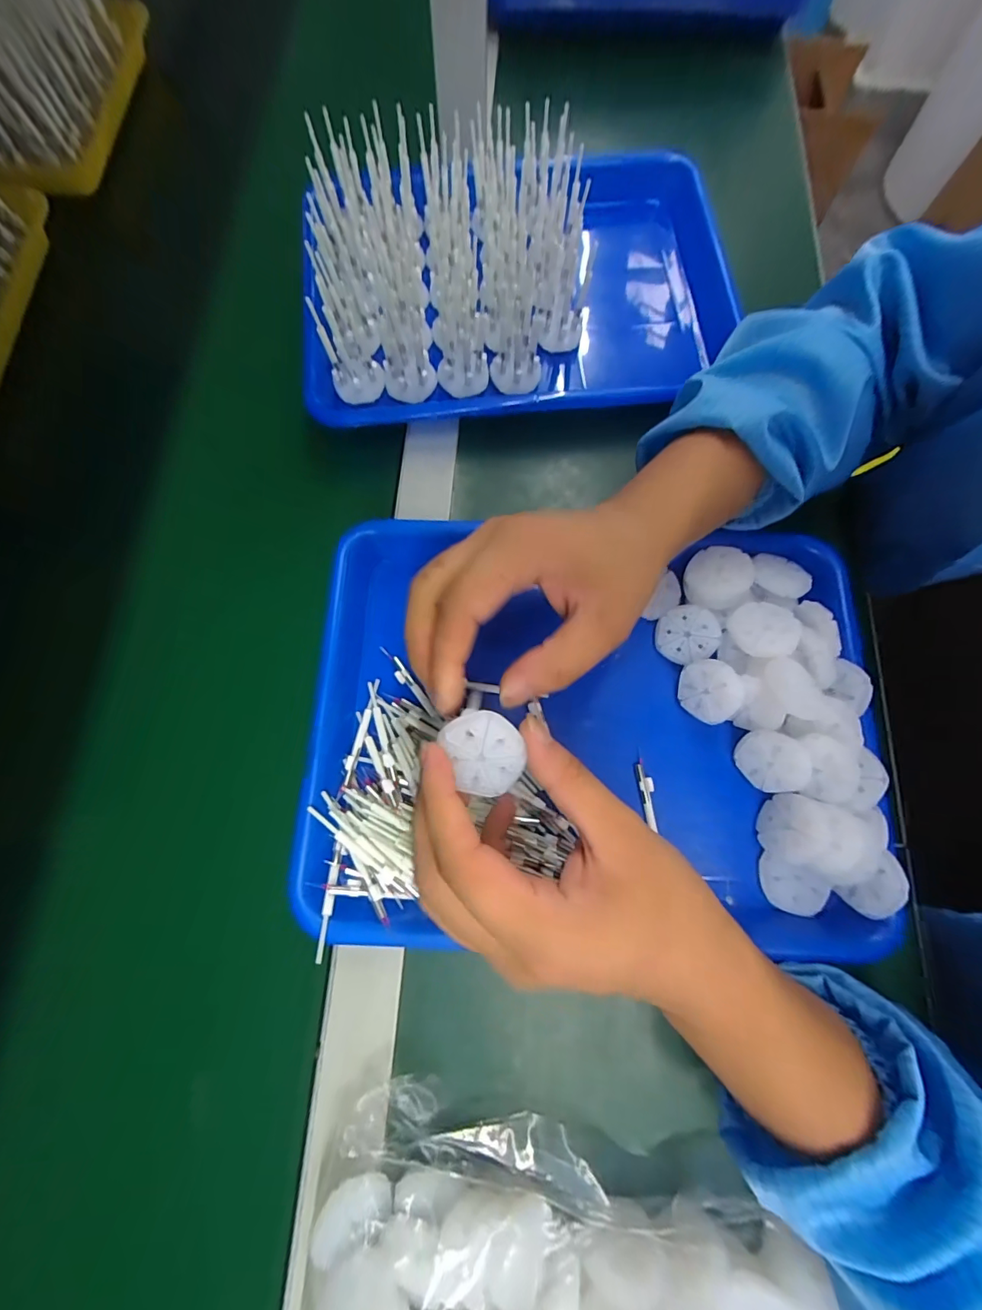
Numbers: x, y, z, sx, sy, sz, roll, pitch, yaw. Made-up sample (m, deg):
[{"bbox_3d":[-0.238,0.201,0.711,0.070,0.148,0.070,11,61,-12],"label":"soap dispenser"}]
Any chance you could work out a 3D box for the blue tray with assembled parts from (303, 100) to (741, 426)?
[{"bbox_3d":[0.028,-0.297,0.362,0.342,0.078,0.232,-7,75,-2],"label":"blue tray with assembled parts"}]

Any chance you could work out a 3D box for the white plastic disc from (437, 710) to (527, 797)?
[{"bbox_3d":[-0.002,0.042,0.200,0.031,0.004,0.036,-24,95,3],"label":"white plastic disc"}]

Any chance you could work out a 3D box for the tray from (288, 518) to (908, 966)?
[{"bbox_3d":[0.055,0.033,0.285,0.327,0.050,0.250,2,75,0],"label":"tray"}]

